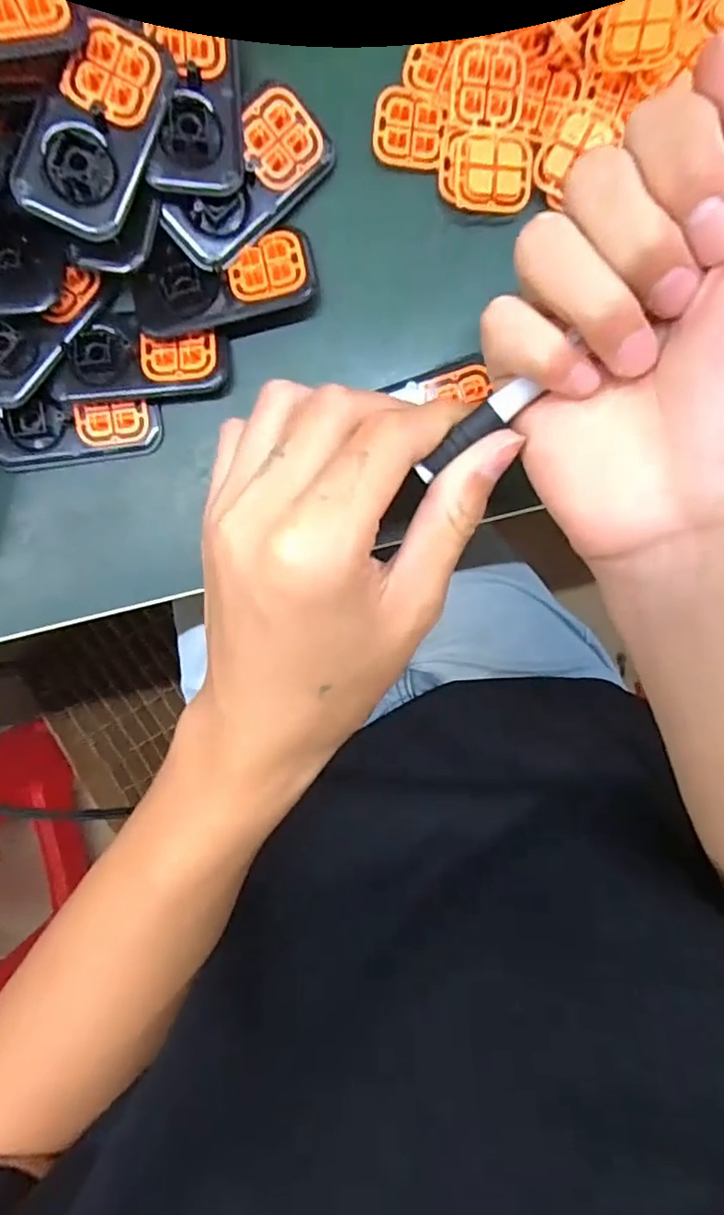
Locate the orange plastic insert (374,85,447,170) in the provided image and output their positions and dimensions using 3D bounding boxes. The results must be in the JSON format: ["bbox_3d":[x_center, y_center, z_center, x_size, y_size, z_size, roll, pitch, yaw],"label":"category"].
[{"bbox_3d":[0.020,-0.197,0.254,0.028,0.006,0.027,4,95,1],"label":"orange plastic insert"}]

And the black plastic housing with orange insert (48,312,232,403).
[{"bbox_3d":[-0.094,-0.106,0.261,0.073,0.007,0.038,-2,95,1],"label":"black plastic housing with orange insert"}]

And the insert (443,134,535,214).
[{"bbox_3d":[0.051,-0.177,0.249,0.035,0.007,0.032,2,95,1],"label":"insert"}]

